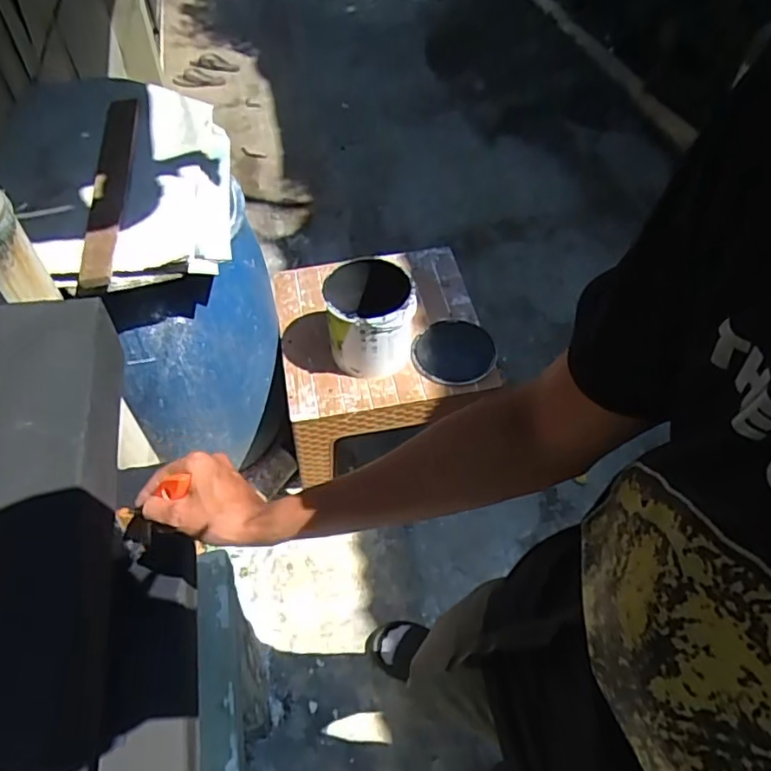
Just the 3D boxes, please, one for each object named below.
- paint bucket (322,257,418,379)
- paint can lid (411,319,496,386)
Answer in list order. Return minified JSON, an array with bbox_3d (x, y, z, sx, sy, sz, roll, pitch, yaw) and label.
[{"bbox_3d":[-0.036,-0.145,1.264,0.175,0.193,0.189,0,53,0],"label":"paint bucket"},{"bbox_3d":[0.151,-0.084,1.321,0.175,0.017,0.194,5,53,3],"label":"paint can lid"}]

